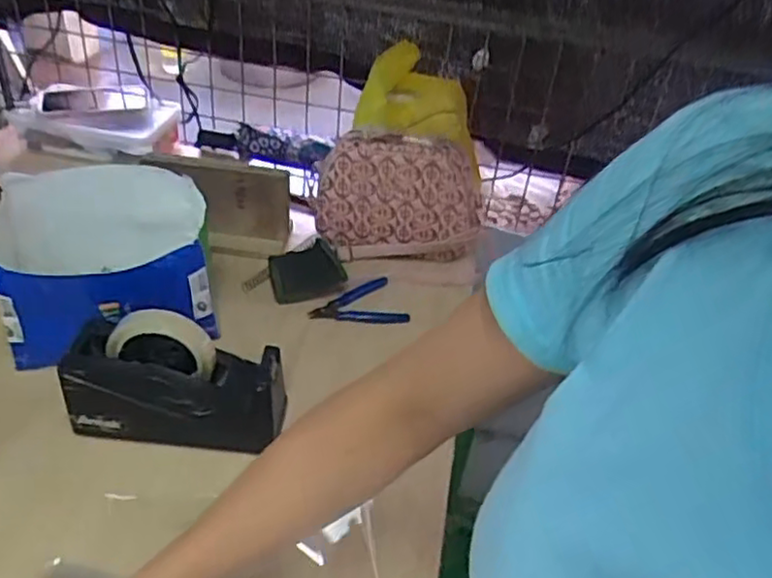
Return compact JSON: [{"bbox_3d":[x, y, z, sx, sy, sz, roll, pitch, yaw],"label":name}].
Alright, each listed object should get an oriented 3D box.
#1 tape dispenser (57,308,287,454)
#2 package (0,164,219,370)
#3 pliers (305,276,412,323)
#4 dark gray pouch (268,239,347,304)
[{"bbox_3d":[-0.199,0.084,0.657,0.202,0.113,0.076,8,37,0],"label":"tape dispenser"},{"bbox_3d":[-0.316,-0.028,0.773,0.226,0.129,0.212,-9,40,-21],"label":"package"},{"bbox_3d":[-0.039,0.023,0.866,0.115,0.012,0.077,-9,40,-21],"label":"pliers"},{"bbox_3d":[-0.105,-0.021,0.882,0.092,0.041,0.062,-15,43,-27],"label":"dark gray pouch"}]

